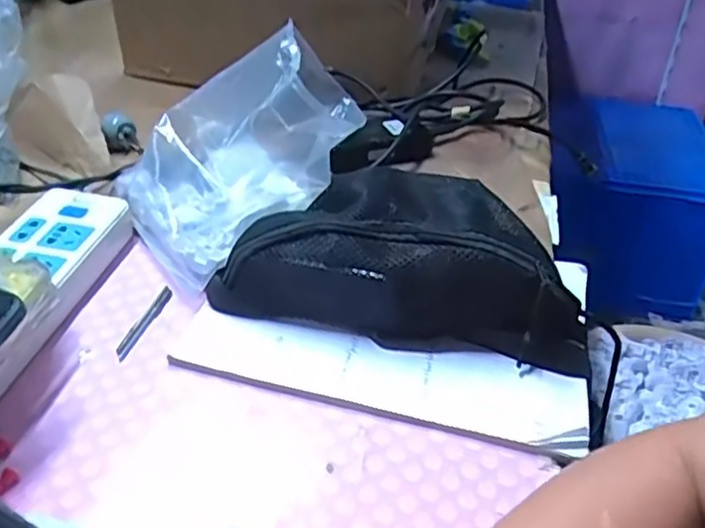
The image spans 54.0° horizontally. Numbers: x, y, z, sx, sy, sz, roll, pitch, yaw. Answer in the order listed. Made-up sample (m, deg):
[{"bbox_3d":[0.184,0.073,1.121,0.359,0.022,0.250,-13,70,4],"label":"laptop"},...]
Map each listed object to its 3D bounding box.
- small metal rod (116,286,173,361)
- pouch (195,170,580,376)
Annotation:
[{"bbox_3d":[-0.157,0.043,0.526,0.011,0.009,0.082,8,38,7],"label":"small metal rod"},{"bbox_3d":[0.039,-0.013,0.532,0.268,0.078,0.139,10,38,10],"label":"pouch"}]

